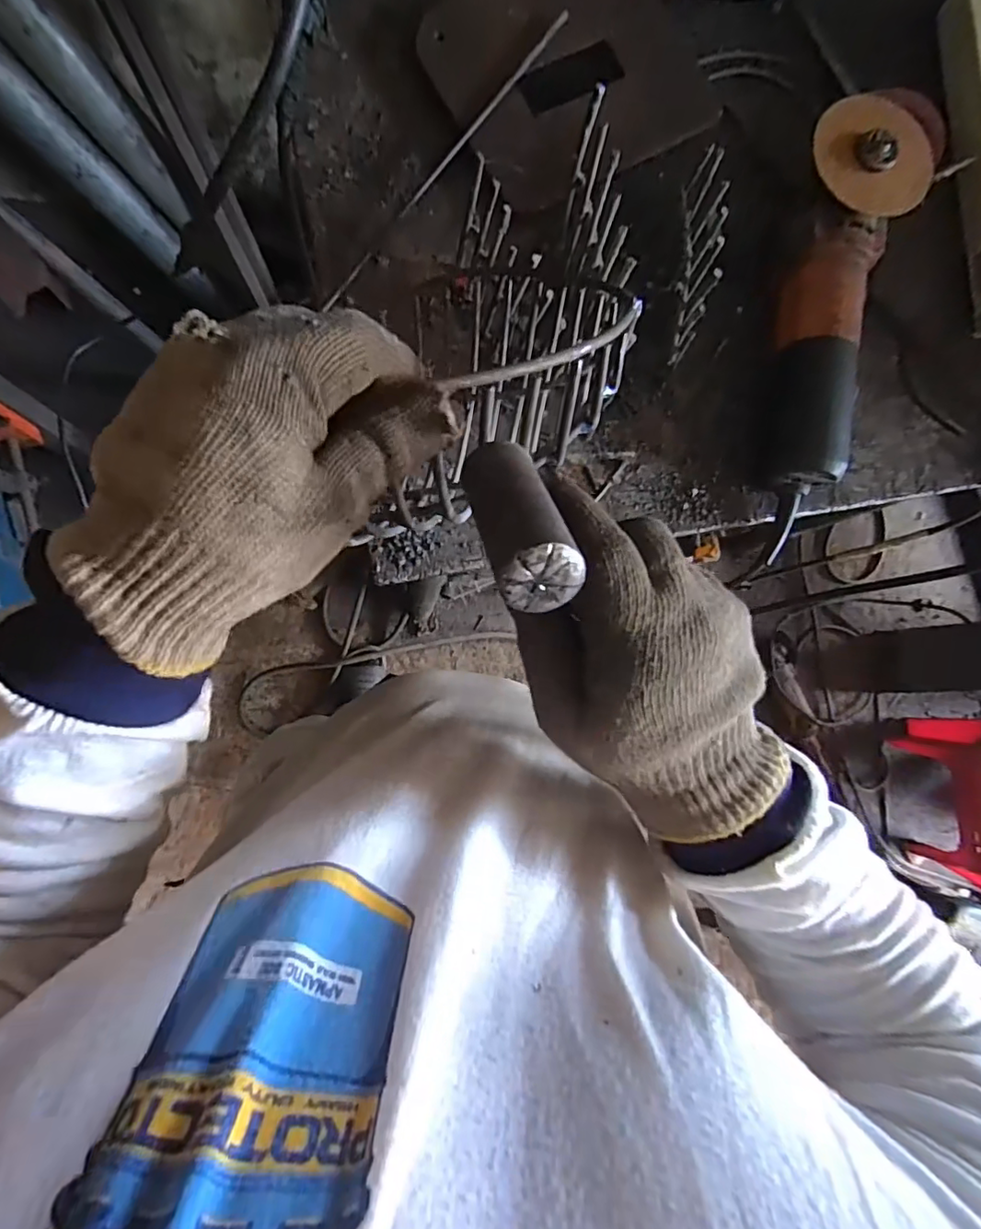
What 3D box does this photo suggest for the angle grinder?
[{"bbox_3d":[0.258,-0.245,0.448,0.103,0.093,0.276,19,83,-5],"label":"angle grinder"}]

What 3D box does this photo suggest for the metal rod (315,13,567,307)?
[{"bbox_3d":[-0.031,-0.364,0.447,0.008,0.005,0.318,36,82,-3],"label":"metal rod"}]

